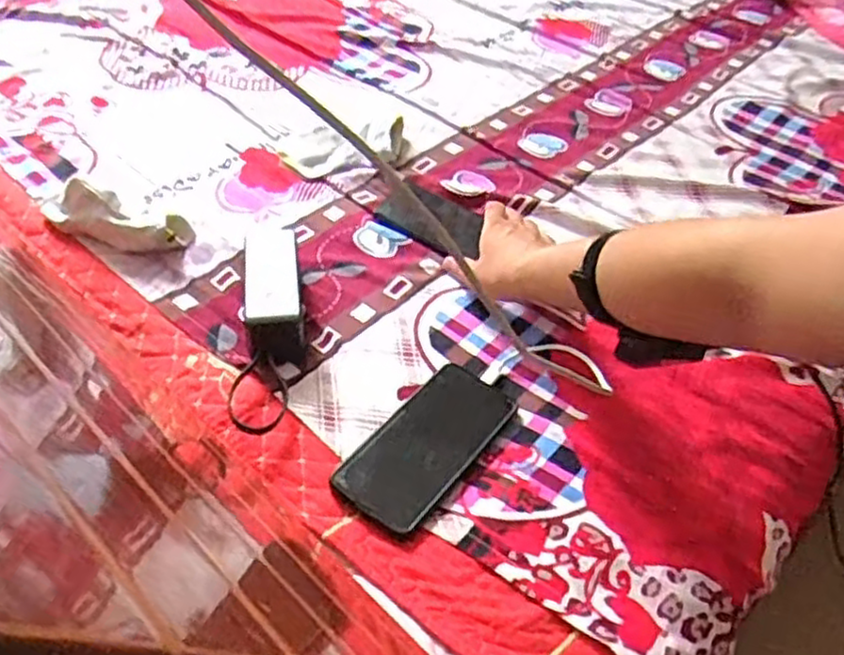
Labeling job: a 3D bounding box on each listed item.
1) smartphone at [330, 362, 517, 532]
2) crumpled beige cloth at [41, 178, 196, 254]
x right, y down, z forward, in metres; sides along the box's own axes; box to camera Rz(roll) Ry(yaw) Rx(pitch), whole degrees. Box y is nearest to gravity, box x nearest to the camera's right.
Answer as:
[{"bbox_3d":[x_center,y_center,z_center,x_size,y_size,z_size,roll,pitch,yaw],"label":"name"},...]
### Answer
[{"bbox_3d":[0.006,0.089,0.586,0.076,0.016,0.165,31,52,22],"label":"smartphone"},{"bbox_3d":[-0.303,-0.109,0.717,0.148,0.052,0.043,11,47,5],"label":"crumpled beige cloth"}]

